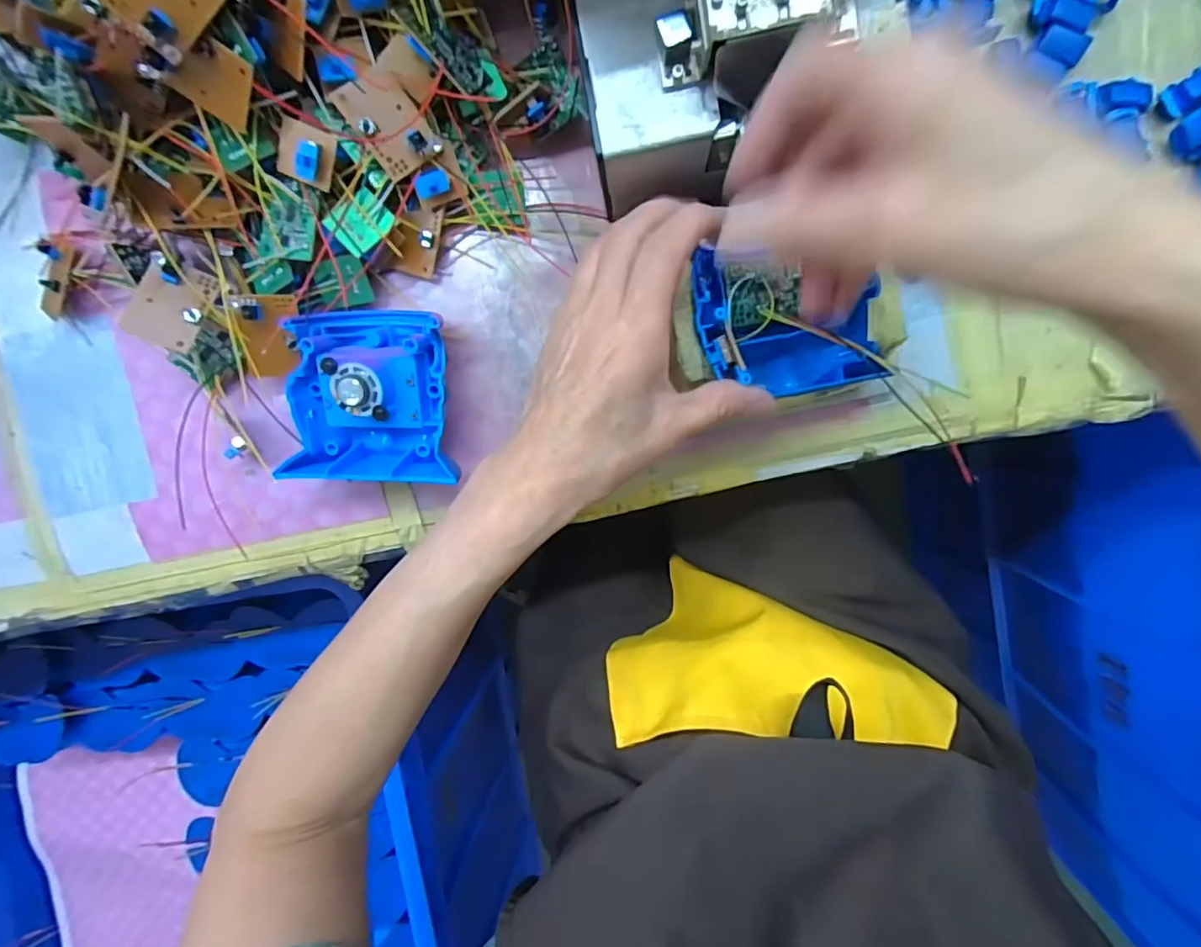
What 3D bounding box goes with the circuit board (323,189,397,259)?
[{"bbox_3d":[-0.119,-0.124,0.276,0.028,0.004,0.024,-44,99,-3],"label":"circuit board"}]

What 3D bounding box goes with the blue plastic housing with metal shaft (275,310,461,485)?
[{"bbox_3d":[-0.120,-0.040,0.292,0.085,0.044,0.089,-3,95,5],"label":"blue plastic housing with metal shaft"}]

